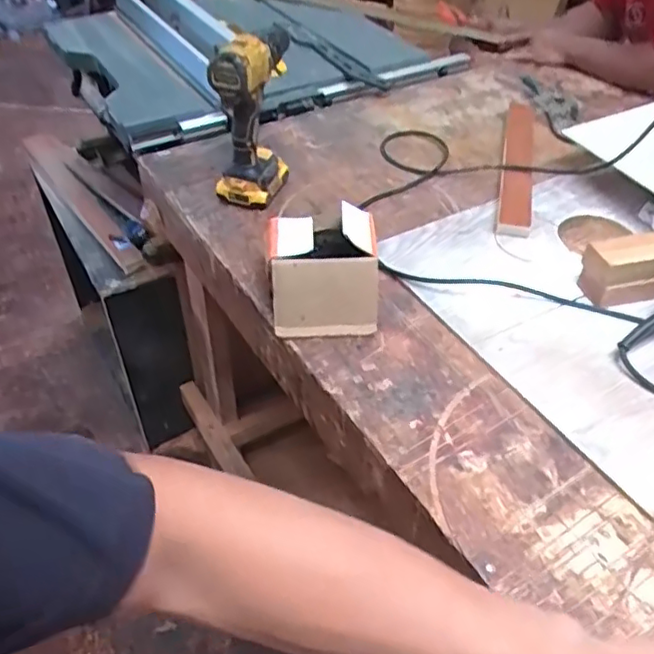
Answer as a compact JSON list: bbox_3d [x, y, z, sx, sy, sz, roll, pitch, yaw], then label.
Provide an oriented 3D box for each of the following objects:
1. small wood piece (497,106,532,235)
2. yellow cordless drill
[{"bbox_3d":[0.309,-0.274,1.020,0.046,0.014,0.418,9,45,10],"label":"small wood piece"},{"bbox_3d":[-0.110,-0.295,0.907,0.096,0.241,0.153,3,45,5],"label":"yellow cordless drill"}]

